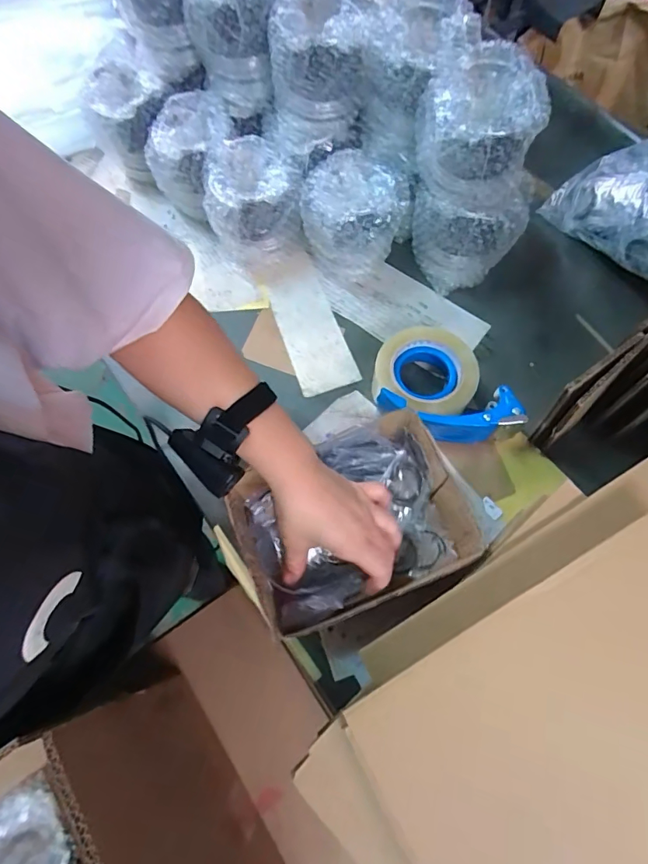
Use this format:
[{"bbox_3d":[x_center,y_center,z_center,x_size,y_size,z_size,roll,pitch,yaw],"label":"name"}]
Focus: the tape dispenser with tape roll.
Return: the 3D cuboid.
[{"bbox_3d":[0.128,-0.042,0.520,0.109,0.074,0.158,-37,75,-11],"label":"tape dispenser with tape roll"}]

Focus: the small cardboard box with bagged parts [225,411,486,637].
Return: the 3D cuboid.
[{"bbox_3d":[0.027,0.088,0.454,0.210,0.073,0.163,-23,72,-7],"label":"small cardboard box with bagged parts"}]

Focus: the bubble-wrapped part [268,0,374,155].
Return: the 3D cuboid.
[{"bbox_3d":[-0.006,-0.430,0.534,0.111,0.106,0.130,0,71,1],"label":"bubble-wrapped part"}]

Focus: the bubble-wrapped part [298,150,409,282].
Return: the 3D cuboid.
[{"bbox_3d":[0.037,-0.273,0.586,0.124,0.110,0.114,10,72,4],"label":"bubble-wrapped part"}]

